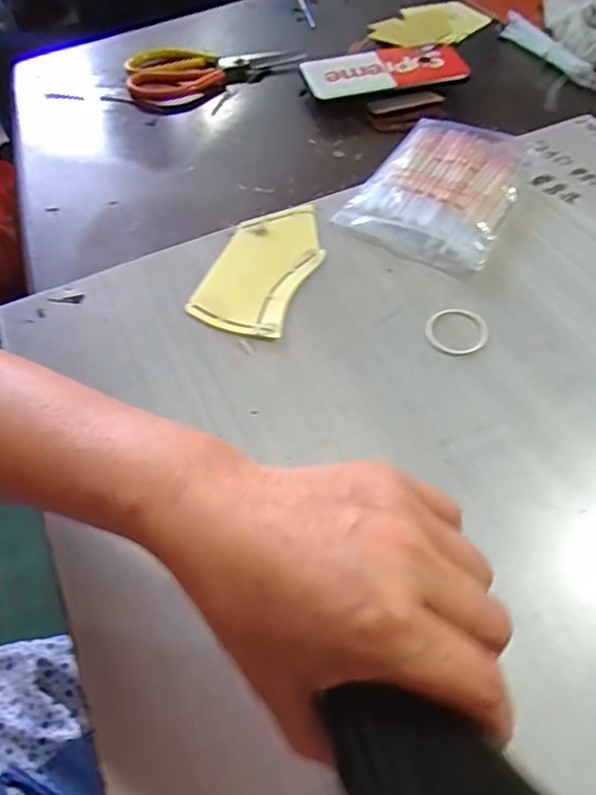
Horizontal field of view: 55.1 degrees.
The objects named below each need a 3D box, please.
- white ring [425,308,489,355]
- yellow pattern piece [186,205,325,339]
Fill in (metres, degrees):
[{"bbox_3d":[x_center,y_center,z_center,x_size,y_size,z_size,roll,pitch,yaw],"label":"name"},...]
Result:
[{"bbox_3d":[0.112,-0.048,0.398,0.040,0.004,0.042,0,55,0],"label":"white ring"},{"bbox_3d":[-0.024,-0.101,0.431,0.070,0.006,0.132,17,57,15],"label":"yellow pattern piece"}]

